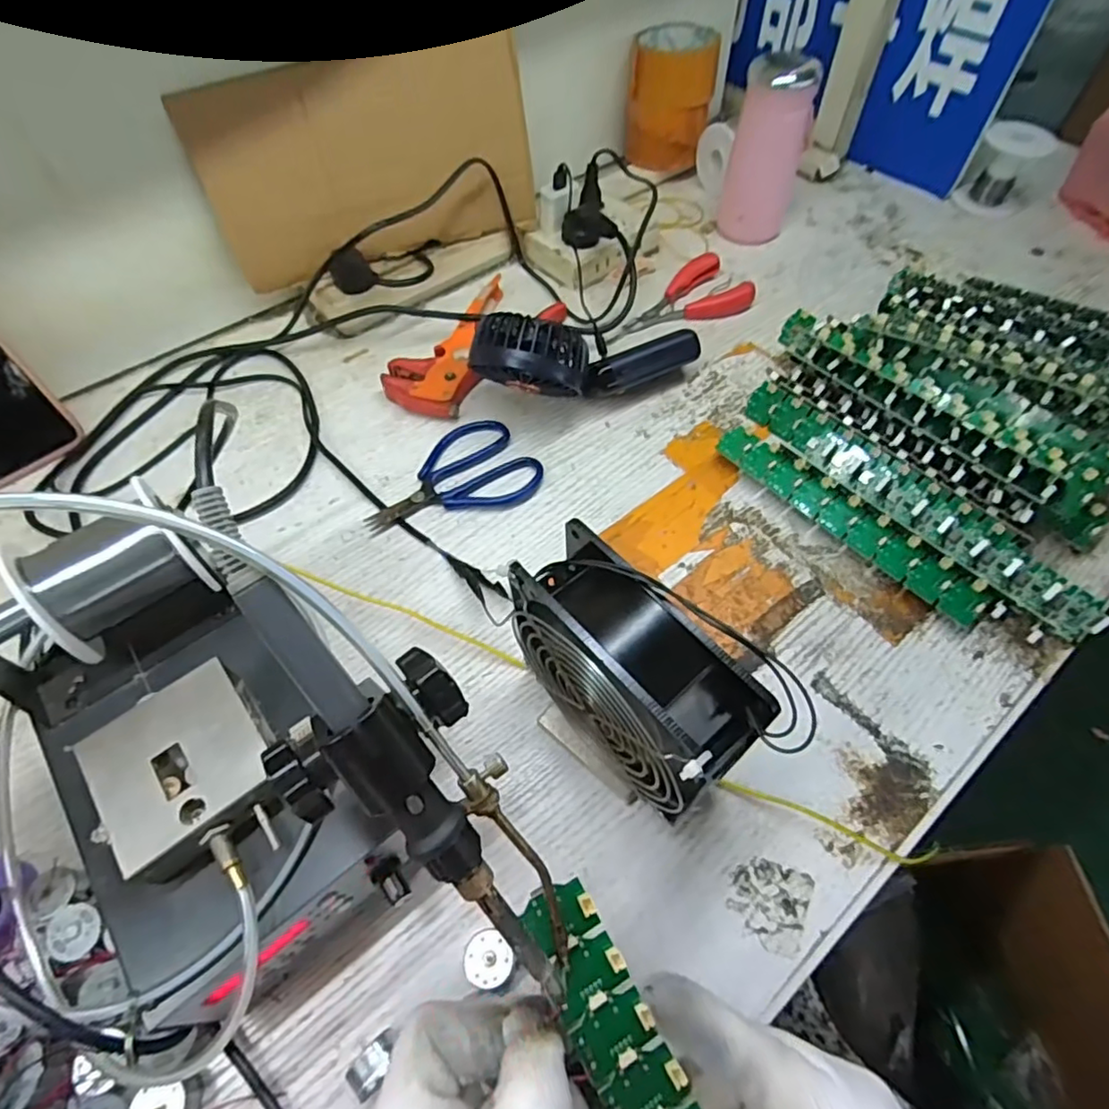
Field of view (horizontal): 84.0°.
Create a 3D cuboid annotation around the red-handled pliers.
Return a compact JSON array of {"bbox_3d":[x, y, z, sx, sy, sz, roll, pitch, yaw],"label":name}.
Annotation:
[{"bbox_3d":[0.107,-0.230,0.556,0.137,0.020,0.066,-23,60,-14],"label":"red-handled pliers"}]

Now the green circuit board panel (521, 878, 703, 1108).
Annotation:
[{"bbox_3d":[0.044,0.215,0.220,0.030,0.008,0.193,-25,78,-15],"label":"green circuit board panel"}]

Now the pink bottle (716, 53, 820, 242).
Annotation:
[{"bbox_3d":[0.200,-0.379,0.585,0.066,0.135,0.073,14,59,9],"label":"pink bottle"}]

